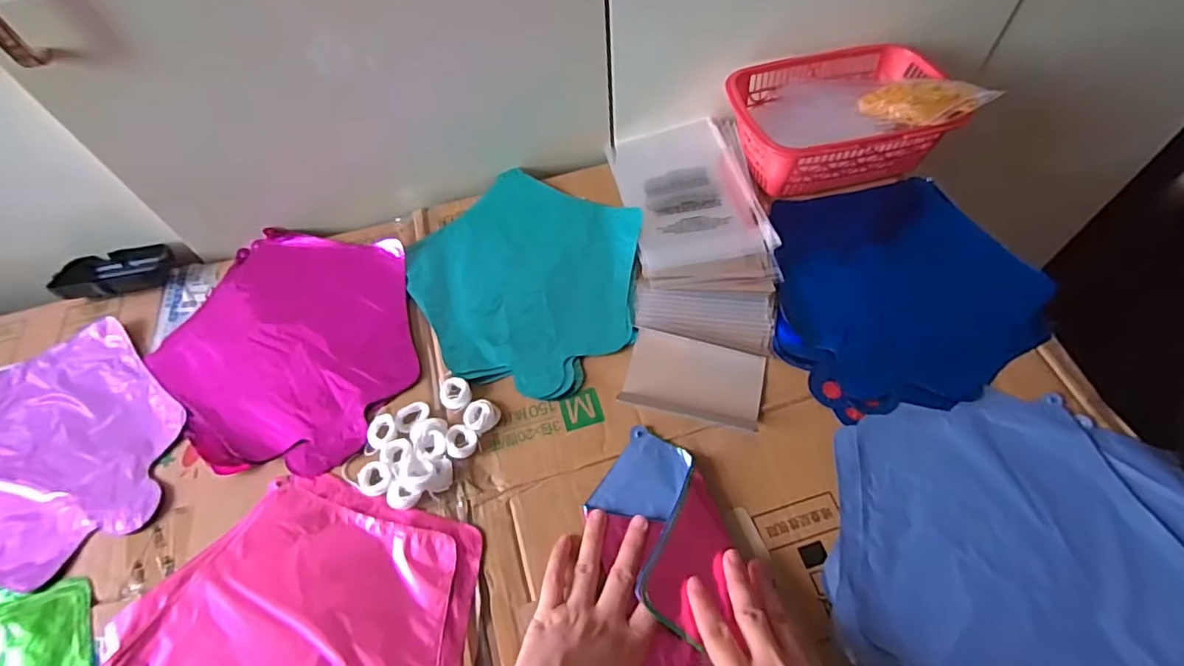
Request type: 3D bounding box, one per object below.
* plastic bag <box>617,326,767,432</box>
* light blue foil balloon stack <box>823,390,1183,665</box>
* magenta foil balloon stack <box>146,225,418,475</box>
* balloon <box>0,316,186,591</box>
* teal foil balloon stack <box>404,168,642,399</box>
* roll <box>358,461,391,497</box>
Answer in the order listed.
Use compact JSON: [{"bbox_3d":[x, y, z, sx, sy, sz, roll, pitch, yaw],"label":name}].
[{"bbox_3d":[0.087,0.037,0.487,0.112,0.008,0.075,11,60,10],"label":"plastic bag"},{"bbox_3d":[0.303,0.158,0.409,0.268,0.017,0.228,-11,58,-3],"label":"light blue foil balloon stack"},{"bbox_3d":[-0.275,0.006,0.536,0.236,0.020,0.235,18,61,14],"label":"magenta foil balloon stack"},{"bbox_3d":[-0.472,0.104,0.492,0.223,0.014,0.222,-2,58,3],"label":"balloon"},{"bbox_3d":[-0.067,-0.058,0.555,0.218,0.007,0.247,2,59,5],"label":"teal foil balloon stack"},{"bbox_3d":[-0.171,0.115,0.455,0.027,0.006,0.028,-2,58,3],"label":"roll"}]

